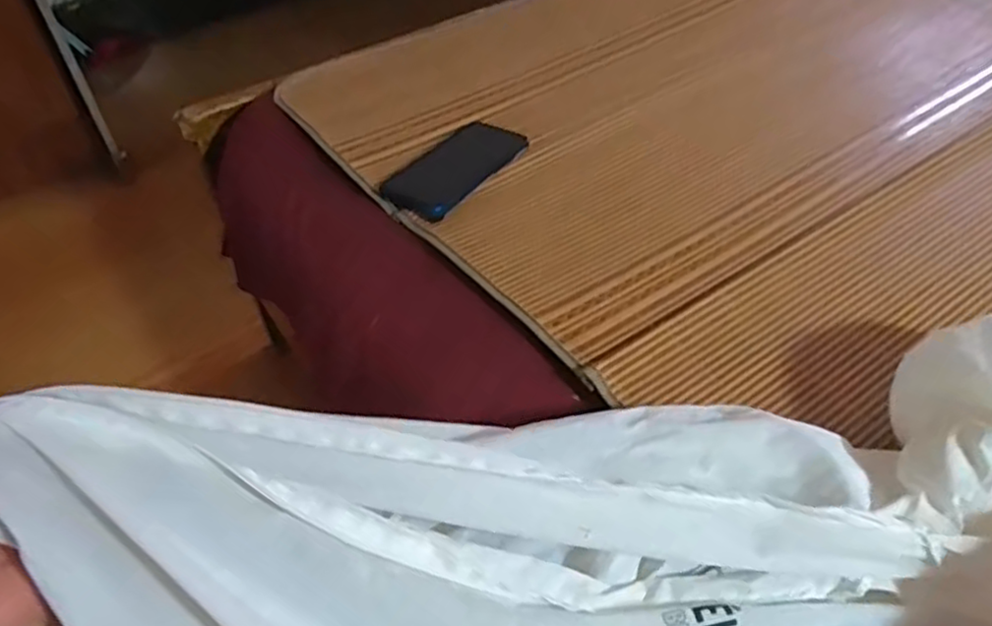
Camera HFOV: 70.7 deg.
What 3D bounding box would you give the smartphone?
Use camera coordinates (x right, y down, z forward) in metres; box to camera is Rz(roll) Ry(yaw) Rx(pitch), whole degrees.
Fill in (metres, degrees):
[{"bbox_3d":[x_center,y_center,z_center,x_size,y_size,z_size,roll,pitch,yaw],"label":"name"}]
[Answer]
[{"bbox_3d":[-0.040,-0.149,0.707,0.080,0.004,0.157,29,53,25],"label":"smartphone"}]

